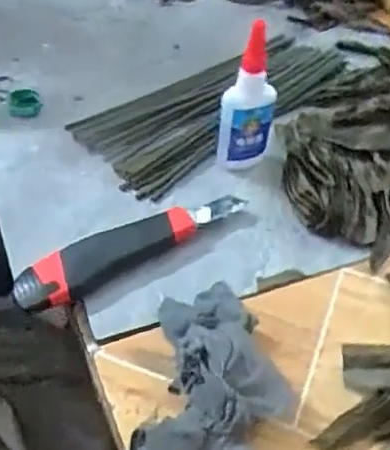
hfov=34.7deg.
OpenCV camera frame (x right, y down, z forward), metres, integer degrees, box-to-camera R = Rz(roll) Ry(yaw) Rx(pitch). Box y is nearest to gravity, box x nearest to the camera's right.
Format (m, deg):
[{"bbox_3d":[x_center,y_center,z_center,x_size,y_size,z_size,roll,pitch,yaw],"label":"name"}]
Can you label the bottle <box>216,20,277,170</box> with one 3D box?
[{"bbox_3d":[0.043,-0.101,0.514,0.043,0.118,0.039,11,50,3],"label":"bottle"}]

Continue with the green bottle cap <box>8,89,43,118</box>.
[{"bbox_3d":[-0.161,-0.115,0.591,0.030,0.009,0.034,-9,52,-13],"label":"green bottle cap"}]

